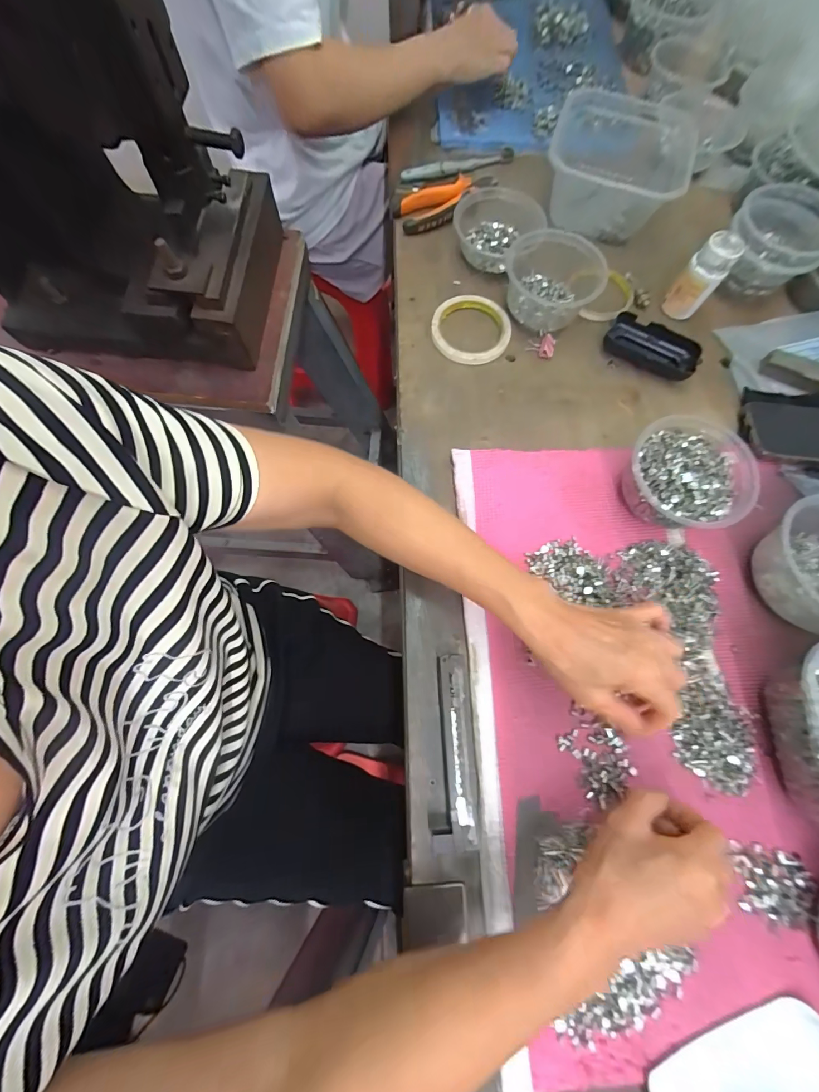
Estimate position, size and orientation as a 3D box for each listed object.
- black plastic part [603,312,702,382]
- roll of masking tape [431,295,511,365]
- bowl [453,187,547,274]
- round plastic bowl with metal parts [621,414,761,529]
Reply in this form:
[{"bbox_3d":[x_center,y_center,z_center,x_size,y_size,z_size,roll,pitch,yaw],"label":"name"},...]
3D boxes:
[{"bbox_3d":[0.296,-0.243,0.480,0.107,0.019,0.058,23,76,8],"label":"black plastic part"},{"bbox_3d":[0.077,-0.274,0.486,0.095,0.014,0.100,-1,74,2],"label":"roll of masking tape"},{"bbox_3d":[0.116,-0.405,0.505,0.114,0.036,0.111,-1,74,2],"label":"bowl"},{"bbox_3d":[0.277,-0.069,0.397,0.114,0.058,0.110,-1,74,2],"label":"round plastic bowl with metal parts"}]

